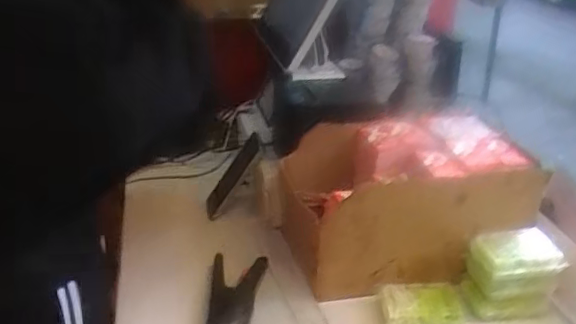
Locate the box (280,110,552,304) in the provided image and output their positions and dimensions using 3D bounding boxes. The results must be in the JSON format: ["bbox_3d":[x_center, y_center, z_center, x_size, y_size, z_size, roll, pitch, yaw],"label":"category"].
[{"bbox_3d":[0.166,0.061,0.901,0.301,0.194,0.250,-6,26,-13],"label":"box"}]

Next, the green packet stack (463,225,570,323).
[{"bbox_3d":[0.302,0.151,0.816,0.119,0.112,0.074,-4,26,-9],"label":"green packet stack"}]

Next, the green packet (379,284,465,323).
[{"bbox_3d":[0.182,0.198,0.816,0.107,0.025,0.078,0,25,0],"label":"green packet"}]

